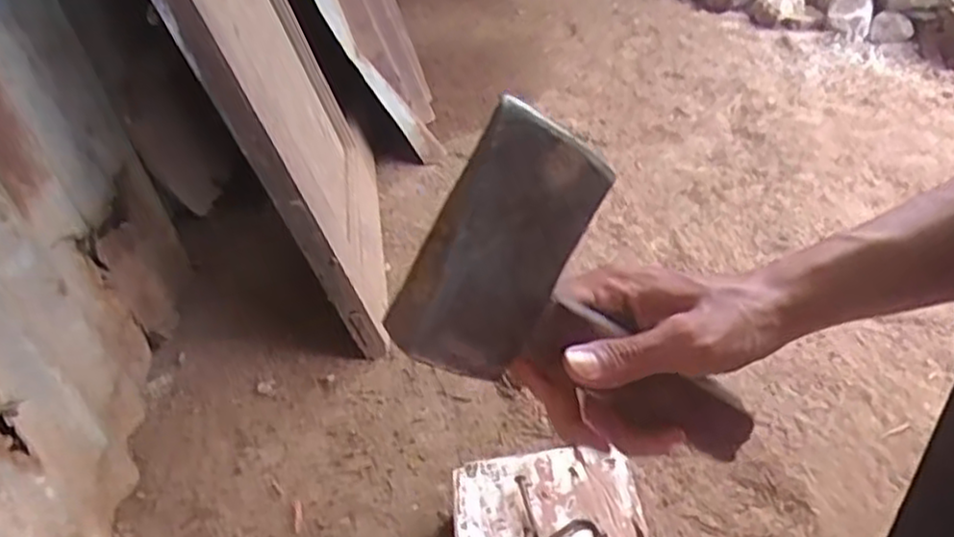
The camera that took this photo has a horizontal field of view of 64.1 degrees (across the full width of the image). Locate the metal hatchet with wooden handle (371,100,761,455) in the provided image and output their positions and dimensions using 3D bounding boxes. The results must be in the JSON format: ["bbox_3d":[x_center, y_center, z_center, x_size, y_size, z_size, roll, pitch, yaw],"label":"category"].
[{"bbox_3d":[0.059,0.038,0.359,0.101,0.241,0.044,-38,35,13],"label":"metal hatchet with wooden handle"}]

